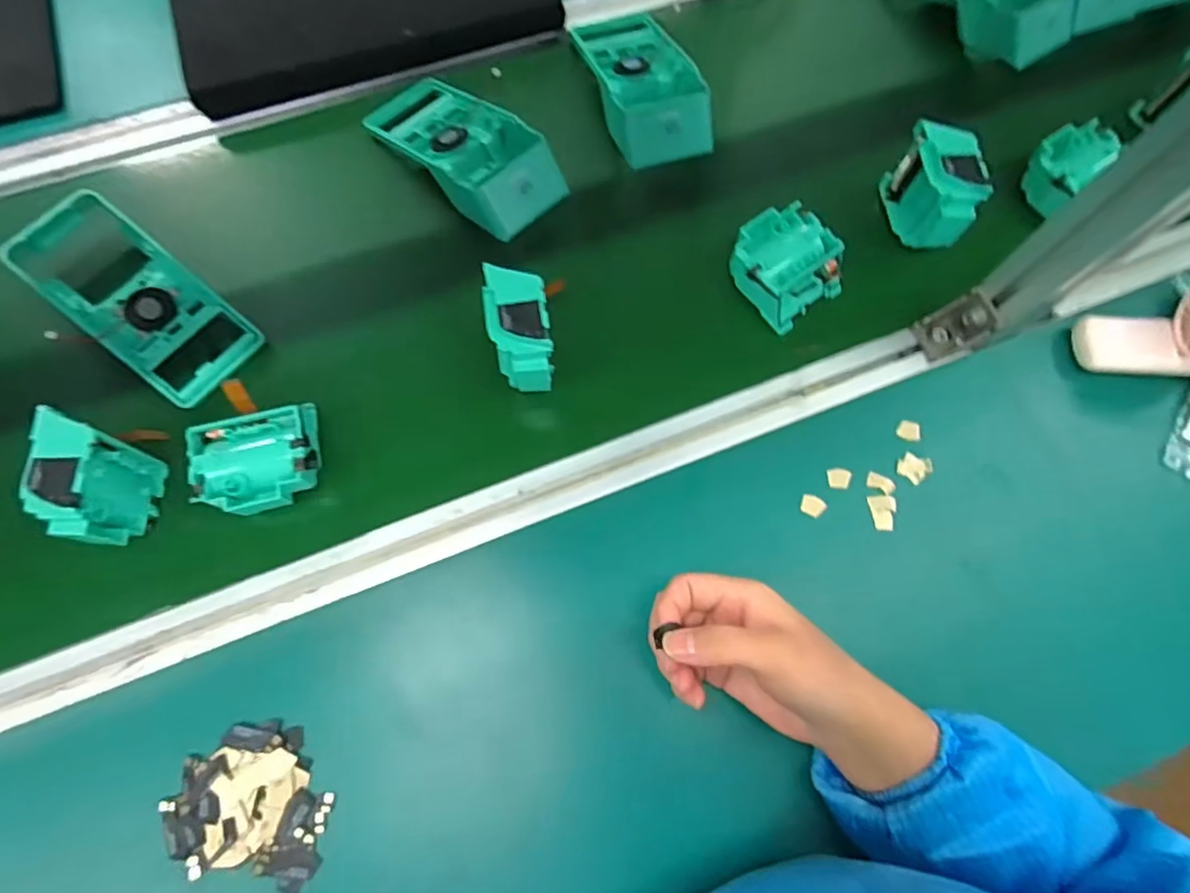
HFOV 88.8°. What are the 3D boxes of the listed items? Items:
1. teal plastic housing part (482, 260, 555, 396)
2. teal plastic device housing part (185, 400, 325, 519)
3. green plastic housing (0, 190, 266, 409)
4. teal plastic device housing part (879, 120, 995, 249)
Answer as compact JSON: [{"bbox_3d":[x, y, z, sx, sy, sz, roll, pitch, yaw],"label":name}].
[{"bbox_3d":[-0.054,-0.083,0.436,0.042,0.055,0.074,-8,71,-3],"label":"teal plastic housing part"},{"bbox_3d":[-0.231,0.010,0.418,0.075,0.027,0.069,-15,72,-6],"label":"teal plastic device housing part"},{"bbox_3d":[-0.348,-0.115,0.456,0.183,0.046,0.081,36,75,11],"label":"green plastic housing"},{"bbox_3d":[0.271,-0.205,0.488,0.041,0.070,0.087,-5,71,-2],"label":"teal plastic device housing part"}]

